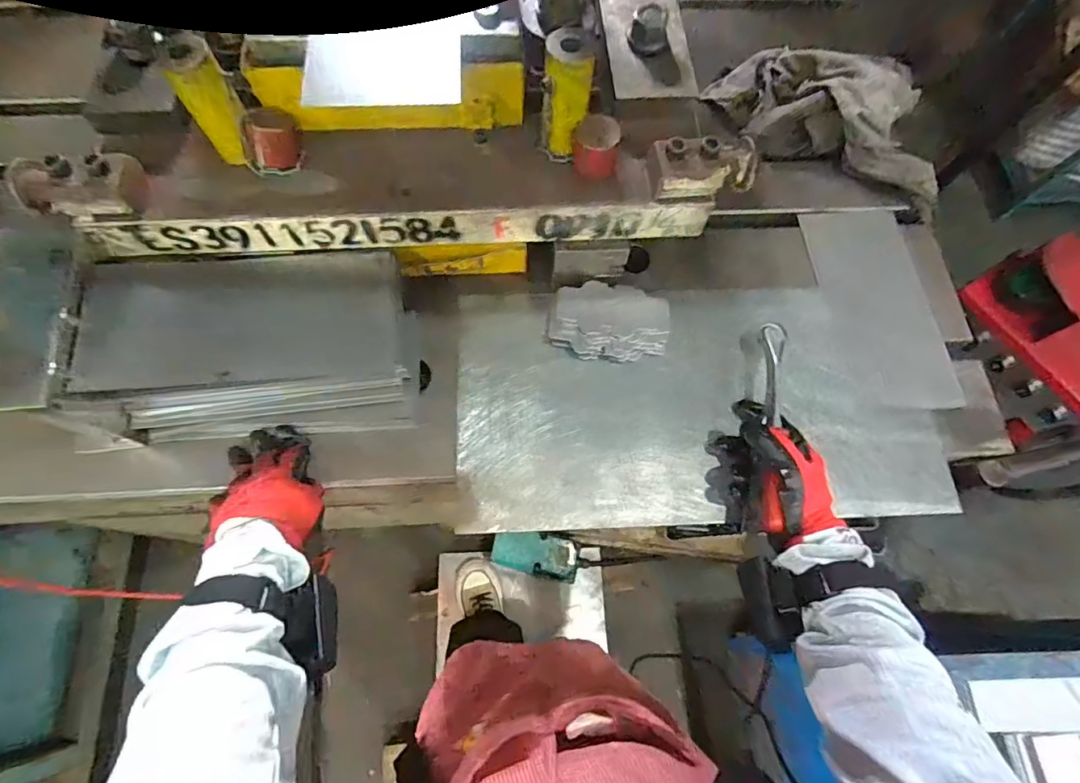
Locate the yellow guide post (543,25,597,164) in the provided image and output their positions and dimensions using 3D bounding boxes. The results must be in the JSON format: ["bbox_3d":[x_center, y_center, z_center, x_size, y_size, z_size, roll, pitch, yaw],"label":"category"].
[{"bbox_3d":[0.023,-0.254,0.455,0.042,0.096,0.043,6,69,0],"label":"yellow guide post"}]

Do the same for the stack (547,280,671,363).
[{"bbox_3d":[0.074,-0.074,0.555,0.123,0.028,0.079,5,69,0],"label":"stack"}]

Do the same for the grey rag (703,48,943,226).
[{"bbox_3d":[0.367,-0.343,0.644,0.314,0.077,0.134,29,71,9],"label":"grey rag"}]

